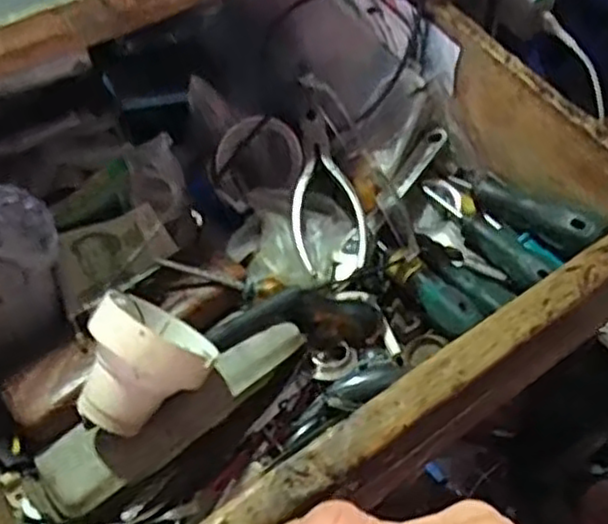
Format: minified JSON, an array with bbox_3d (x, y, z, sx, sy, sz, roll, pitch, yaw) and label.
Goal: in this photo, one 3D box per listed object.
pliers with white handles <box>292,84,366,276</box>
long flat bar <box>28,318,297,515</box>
[{"bbox_3d":[0.013,-0.054,0.471,0.044,0.025,0.124,-1,72,-6],"label":"pliers with white handles"},{"bbox_3d":[-0.064,0.076,0.377,0.152,0.027,0.043,-26,60,-22],"label":"long flat bar"}]

